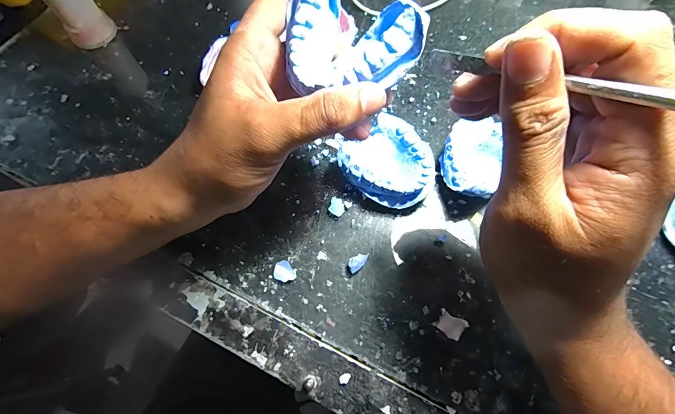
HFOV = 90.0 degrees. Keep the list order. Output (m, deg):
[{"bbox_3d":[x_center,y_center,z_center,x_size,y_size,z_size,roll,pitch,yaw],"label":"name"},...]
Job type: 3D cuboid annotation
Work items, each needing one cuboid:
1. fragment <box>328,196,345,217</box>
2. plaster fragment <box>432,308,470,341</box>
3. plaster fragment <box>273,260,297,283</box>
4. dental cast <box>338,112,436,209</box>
[{"bbox_3d":[0.000,-0.001,0.263,0.012,0.004,0.015,14,68,9],"label":"fragment"},{"bbox_3d":[0.076,0.079,0.226,0.019,0.004,0.015,34,72,16],"label":"plaster fragment"},{"bbox_3d":[-0.038,0.047,0.244,0.016,0.004,0.014,24,70,13],"label":"plaster fragment"},{"bbox_3d":[0.041,-0.031,0.263,0.061,0.026,0.068,-41,71,-14],"label":"dental cast"}]

